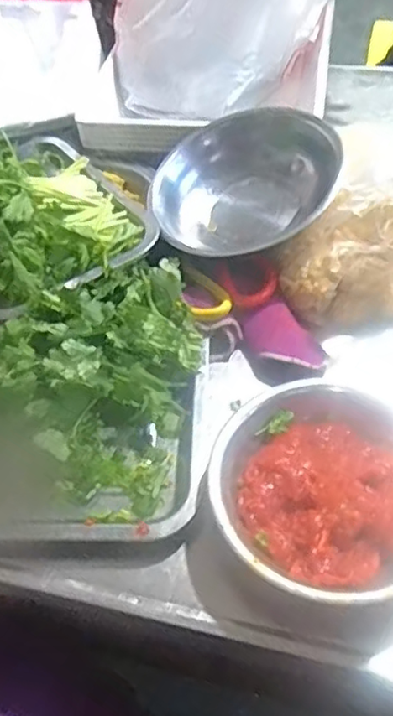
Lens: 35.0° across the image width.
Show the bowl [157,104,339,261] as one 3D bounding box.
[{"bbox_3d":[0.049,-0.168,0.601,0.180,0.070,0.144,-11,78,17],"label":"bowl"}]

